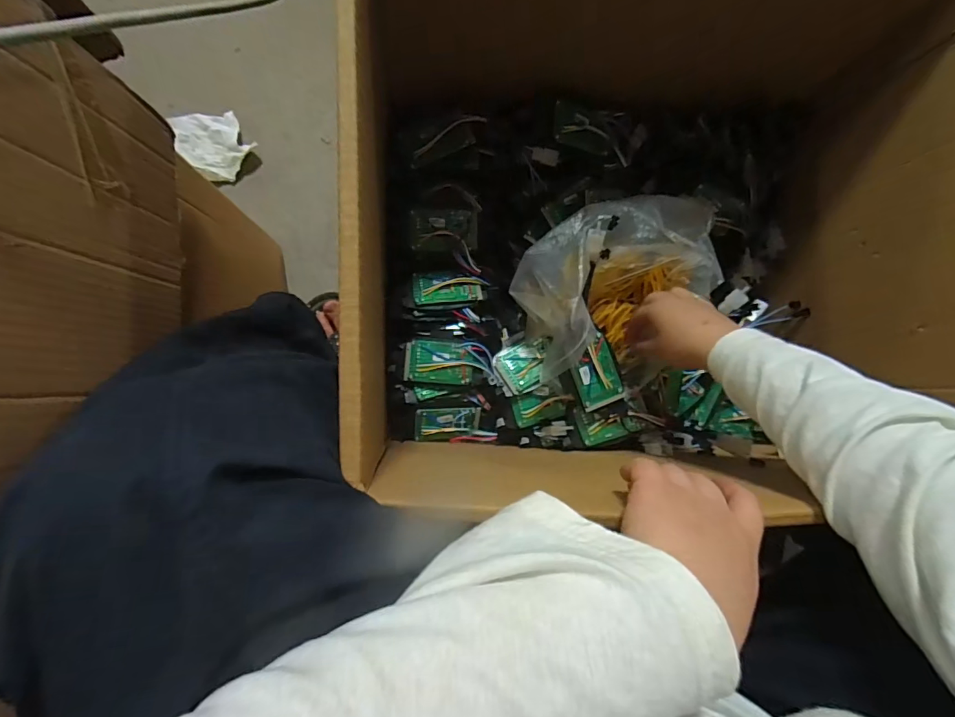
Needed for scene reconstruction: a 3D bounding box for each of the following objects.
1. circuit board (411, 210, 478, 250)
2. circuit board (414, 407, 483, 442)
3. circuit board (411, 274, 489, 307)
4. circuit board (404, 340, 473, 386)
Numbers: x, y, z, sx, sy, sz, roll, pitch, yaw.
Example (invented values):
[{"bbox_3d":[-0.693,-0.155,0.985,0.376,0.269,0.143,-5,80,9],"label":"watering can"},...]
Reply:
[{"bbox_3d":[-0.038,-0.152,0.541,0.076,0.020,0.044,-2,86,-6],"label":"circuit board"},{"bbox_3d":[-0.037,0.086,0.587,0.081,0.010,0.053,0,118,-15],"label":"circuit board"},{"bbox_3d":[-0.034,-0.087,0.558,0.085,0.007,0.046,-5,62,-7],"label":"circuit board"},{"bbox_3d":[-0.047,0.005,0.564,0.081,0.006,0.052,3,86,-6],"label":"circuit board"}]

